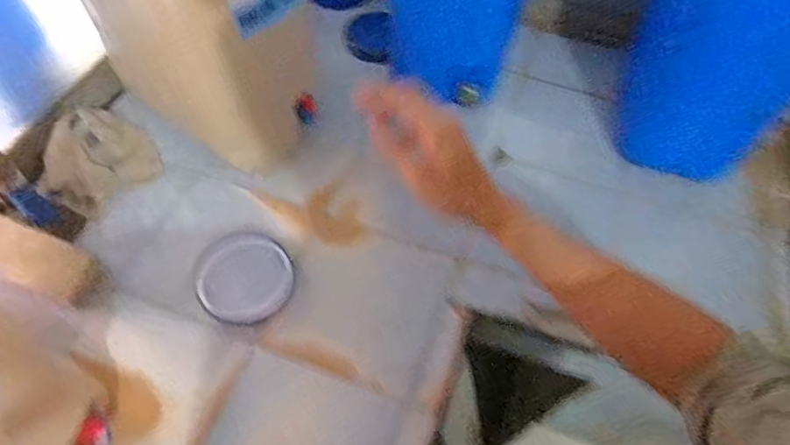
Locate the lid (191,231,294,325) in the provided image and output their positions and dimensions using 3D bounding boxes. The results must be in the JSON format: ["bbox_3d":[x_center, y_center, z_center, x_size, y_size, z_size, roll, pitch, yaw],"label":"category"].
[{"bbox_3d":[-0.191,0.067,0.648,0.113,0.022,0.122,1,57,-2],"label":"lid"}]

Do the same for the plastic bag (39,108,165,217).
[{"bbox_3d":[-0.426,-0.094,0.723,0.145,0.050,0.148,-39,67,-24],"label":"plastic bag"}]

